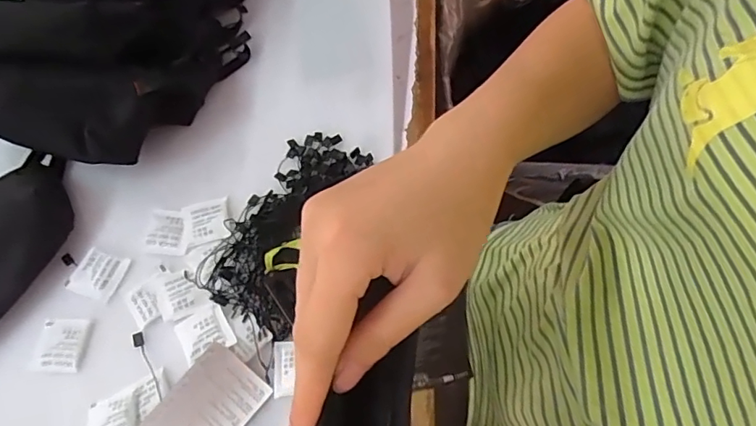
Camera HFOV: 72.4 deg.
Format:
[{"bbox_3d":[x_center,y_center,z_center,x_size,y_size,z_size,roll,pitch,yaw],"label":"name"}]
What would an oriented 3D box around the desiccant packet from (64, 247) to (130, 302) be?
[{"bbox_3d":[-0.230,0.049,0.423,0.042,0.004,0.037,16,65,10],"label":"desiccant packet"}]

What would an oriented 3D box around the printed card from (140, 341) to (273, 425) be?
[{"bbox_3d":[-0.126,0.143,0.368,0.058,0.005,0.088,37,70,16],"label":"printed card"}]

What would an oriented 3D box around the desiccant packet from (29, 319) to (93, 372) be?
[{"bbox_3d":[-0.243,0.100,0.395,0.037,0.004,0.039,2,63,3],"label":"desiccant packet"}]

